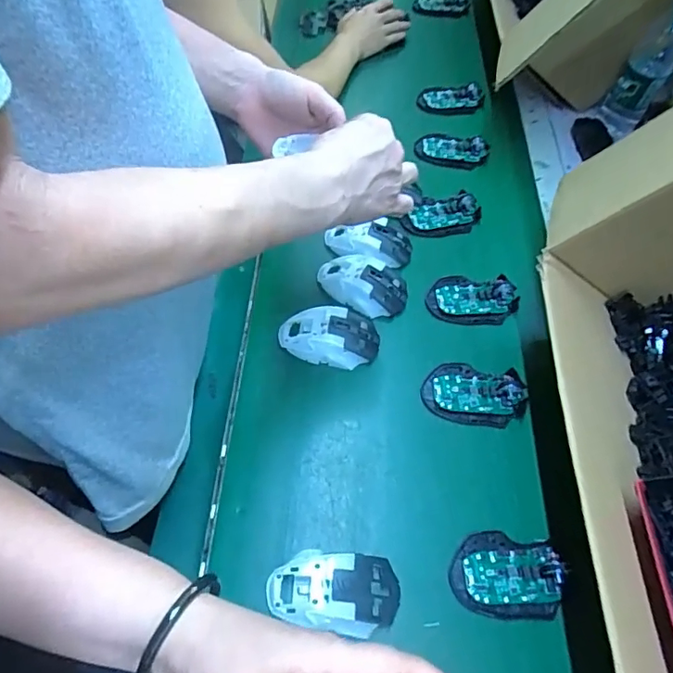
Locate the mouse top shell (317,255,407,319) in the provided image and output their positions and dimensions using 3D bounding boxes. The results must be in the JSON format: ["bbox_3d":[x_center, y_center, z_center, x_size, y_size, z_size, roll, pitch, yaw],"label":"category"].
[{"bbox_3d":[0.032,-0.066,0.659,0.113,0.034,0.066,19,57,4],"label":"mouse top shell"}]

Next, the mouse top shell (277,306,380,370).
[{"bbox_3d":[-0.009,0.003,0.612,0.117,0.037,0.069,-1,57,-2],"label":"mouse top shell"}]

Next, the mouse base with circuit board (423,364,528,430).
[{"bbox_3d":[0.158,0.064,0.593,0.114,0.017,0.071,15,57,1],"label":"mouse base with circuit board"}]

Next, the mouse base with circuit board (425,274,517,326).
[{"bbox_3d":[0.175,-0.051,0.667,0.113,0.020,0.068,6,57,-5],"label":"mouse base with circuit board"}]

